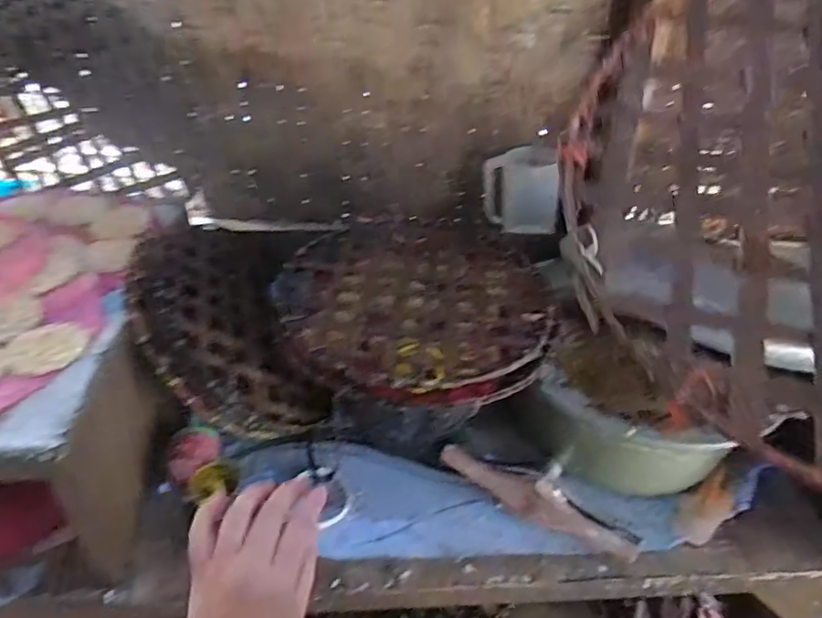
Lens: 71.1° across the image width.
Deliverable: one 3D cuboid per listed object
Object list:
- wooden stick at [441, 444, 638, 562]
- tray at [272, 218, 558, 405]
[{"bbox_3d":[0.162,0.254,0.758,0.272,0.046,0.033,19,40,20],"label":"wooden stick"},{"bbox_3d":[0.008,-0.015,0.794,0.362,0.047,0.359,2,37,-2],"label":"tray"}]

